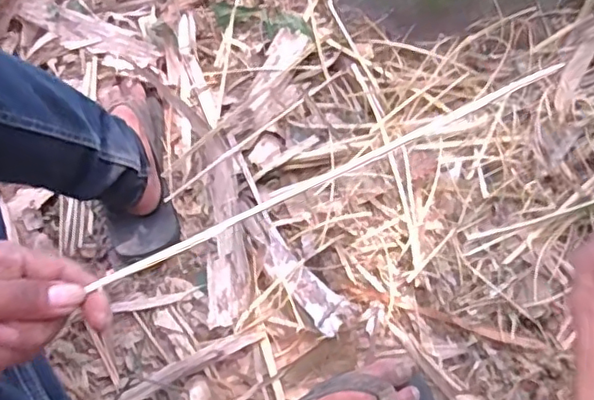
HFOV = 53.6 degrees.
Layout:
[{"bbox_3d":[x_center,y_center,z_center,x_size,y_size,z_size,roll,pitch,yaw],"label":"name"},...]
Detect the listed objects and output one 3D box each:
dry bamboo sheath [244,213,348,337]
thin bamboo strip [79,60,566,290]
[{"bbox_3d":[-0.004,0.077,0.649,0.039,0.016,0.179,-33,49,-11],"label":"dry bamboo sheath"},{"bbox_3d":[0.030,-0.019,0.334,0.294,0.007,0.005,-25,72,-11],"label":"thin bamboo strip"}]

